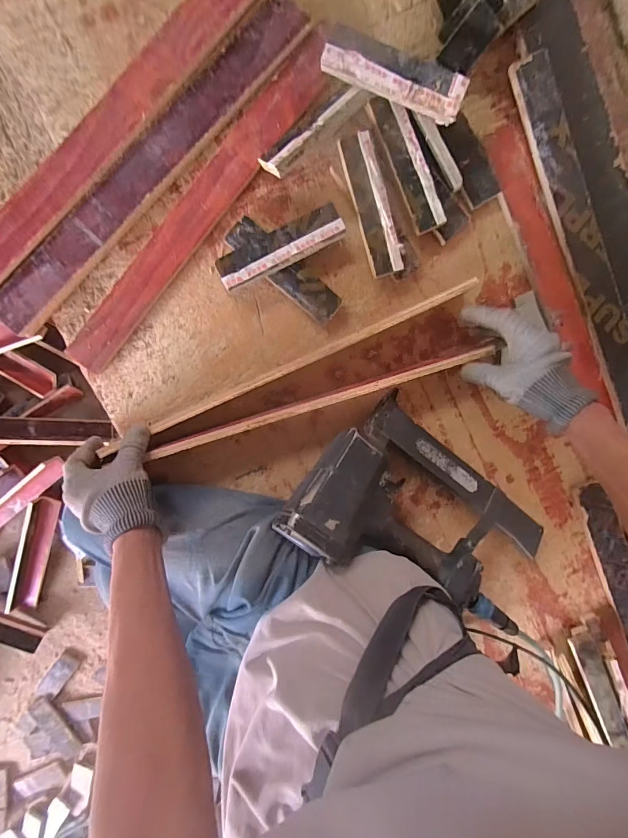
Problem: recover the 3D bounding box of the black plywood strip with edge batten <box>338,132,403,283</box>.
[{"bbox_3d":[0.071,-0.262,0.480,0.038,0.032,0.159,-18,99,0],"label":"black plywood strip with edge batten"}]

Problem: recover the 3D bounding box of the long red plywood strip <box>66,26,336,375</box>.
[{"bbox_3d":[-0.139,-0.252,0.476,0.050,0.017,0.480,40,95,-8],"label":"long red plywood strip"}]

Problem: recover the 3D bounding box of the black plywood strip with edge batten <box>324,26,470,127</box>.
[{"bbox_3d":[0.090,-0.387,0.428,0.161,0.020,0.045,22,94,-6],"label":"black plywood strip with edge batten"}]

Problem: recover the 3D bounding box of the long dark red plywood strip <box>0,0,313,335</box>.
[{"bbox_3d":[-0.199,-0.291,0.453,0.486,0.016,0.050,-45,104,4],"label":"long dark red plywood strip"}]

